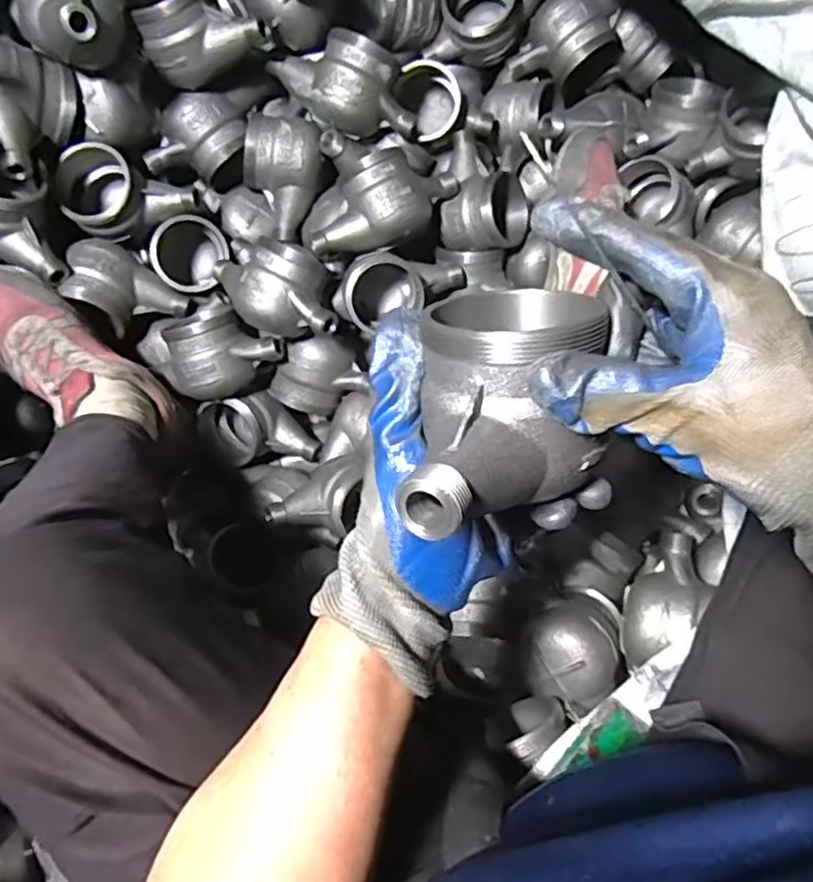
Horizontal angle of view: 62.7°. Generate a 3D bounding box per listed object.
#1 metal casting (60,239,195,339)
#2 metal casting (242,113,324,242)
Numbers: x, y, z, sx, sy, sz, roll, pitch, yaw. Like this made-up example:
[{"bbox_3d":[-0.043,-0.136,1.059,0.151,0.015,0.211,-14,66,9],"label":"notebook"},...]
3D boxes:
[{"bbox_3d":[-0.301,-0.153,0.695,0.113,0.067,0.073,39,71,-30],"label":"metal casting"},{"bbox_3d":[-0.134,-0.292,0.742,0.084,0.132,0.073,-11,38,-7],"label":"metal casting"}]

